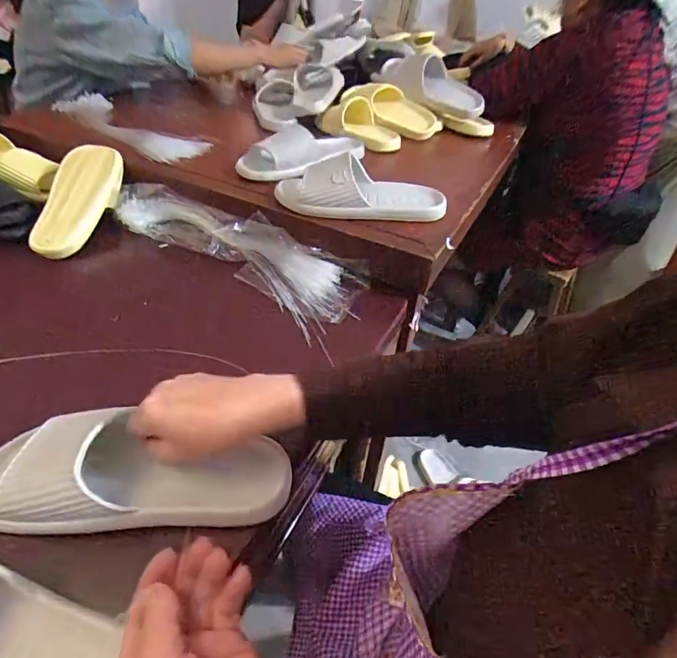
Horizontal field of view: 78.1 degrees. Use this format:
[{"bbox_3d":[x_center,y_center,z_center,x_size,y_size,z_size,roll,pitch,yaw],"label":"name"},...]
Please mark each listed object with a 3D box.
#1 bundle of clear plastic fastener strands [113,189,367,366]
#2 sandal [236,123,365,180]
[{"bbox_3d":[-0.160,-0.136,0.656,0.445,0.061,0.138,28,47,23],"label":"bundle of clear plastic fastener strands"},{"bbox_3d":[-0.064,-0.336,0.773,0.088,0.062,0.270,34,49,28],"label":"sandal"}]

